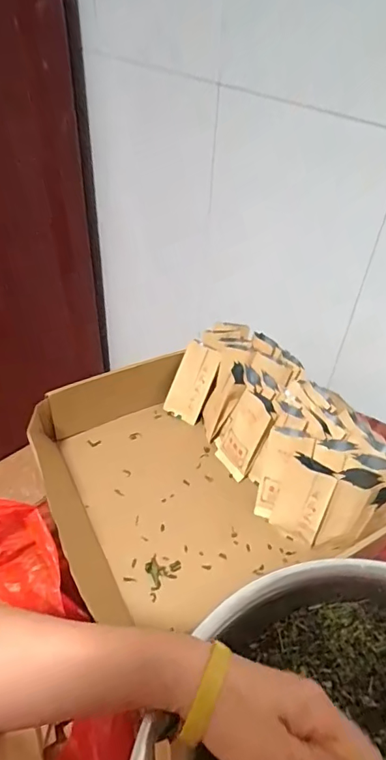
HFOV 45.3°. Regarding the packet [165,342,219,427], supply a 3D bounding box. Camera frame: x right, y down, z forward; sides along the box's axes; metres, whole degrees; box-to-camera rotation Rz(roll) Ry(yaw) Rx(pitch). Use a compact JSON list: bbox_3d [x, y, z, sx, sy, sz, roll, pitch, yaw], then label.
[{"bbox_3d":[-0.002,0.004,0.629,0.051,0.107,0.006,24,21,11],"label":"packet"}]

